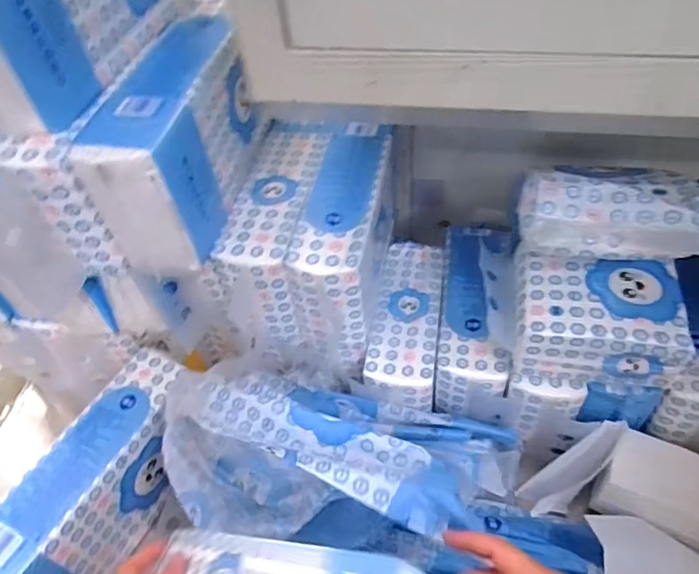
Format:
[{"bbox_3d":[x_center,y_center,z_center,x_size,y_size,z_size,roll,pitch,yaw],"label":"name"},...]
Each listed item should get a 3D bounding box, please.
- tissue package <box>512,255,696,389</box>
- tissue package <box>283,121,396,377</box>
[{"bbox_3d":[0.290,0.040,0.612,0.180,0.097,0.129,6,50,11],"label":"tissue package"},{"bbox_3d":[0.000,-0.056,0.704,0.094,0.202,0.270,8,50,12],"label":"tissue package"}]

